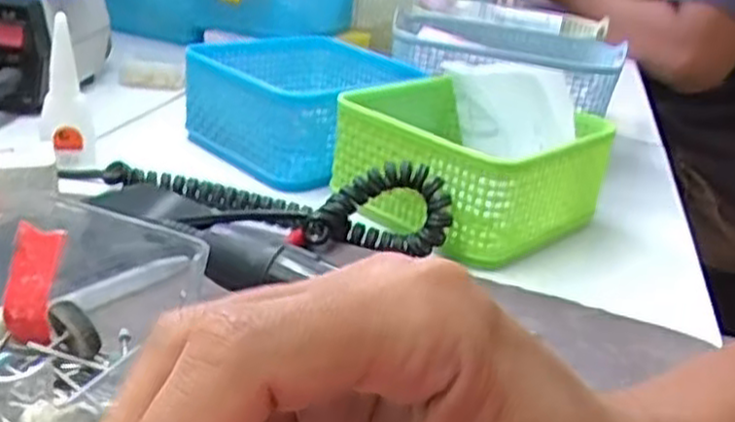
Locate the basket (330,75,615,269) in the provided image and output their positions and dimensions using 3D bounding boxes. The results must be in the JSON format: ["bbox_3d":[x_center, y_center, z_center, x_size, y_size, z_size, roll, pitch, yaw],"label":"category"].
[{"bbox_3d":[0.059,-0.041,0.491,0.154,0.068,0.169,6,25,-3],"label":"basket"}]

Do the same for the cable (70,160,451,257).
[{"bbox_3d":[-0.065,-0.019,0.432,0.220,0.041,0.057,8,25,1],"label":"cable"}]

